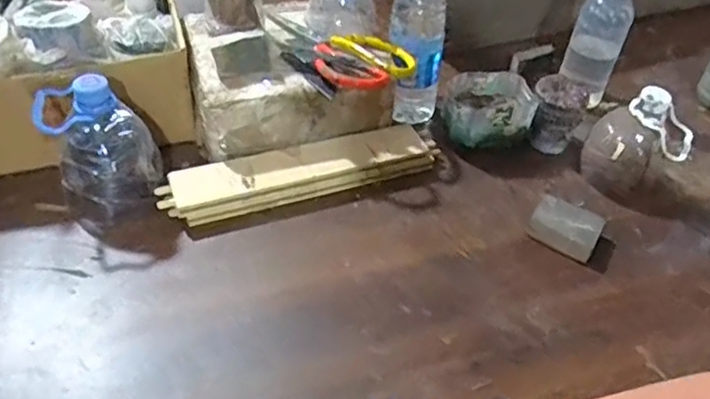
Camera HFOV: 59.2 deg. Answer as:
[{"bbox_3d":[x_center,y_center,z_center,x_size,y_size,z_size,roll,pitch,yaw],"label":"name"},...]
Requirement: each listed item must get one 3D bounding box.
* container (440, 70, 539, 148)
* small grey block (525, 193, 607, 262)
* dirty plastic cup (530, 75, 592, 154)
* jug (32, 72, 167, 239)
[{"bbox_3d":[0.163,-0.105,0.774,0.111,0.063,0.098,11,45,5],"label":"container"},{"bbox_3d":[0.226,0.028,0.670,0.072,0.025,0.054,31,50,23],"label":"small grey block"},{"bbox_3d":[0.249,-0.106,0.769,0.062,0.075,0.056,12,45,6],"label":"dirty plastic cup"},{"bbox_3d":[-0.249,-0.052,0.623,0.097,0.142,0.084,-16,49,-20],"label":"jug"}]

